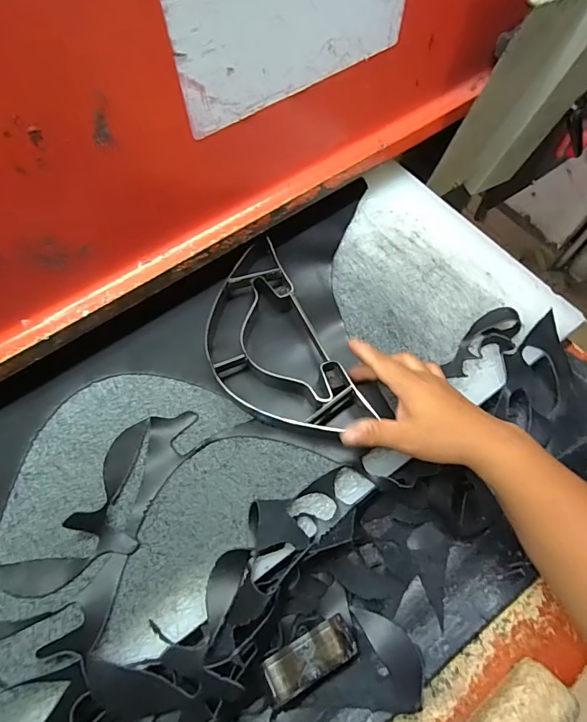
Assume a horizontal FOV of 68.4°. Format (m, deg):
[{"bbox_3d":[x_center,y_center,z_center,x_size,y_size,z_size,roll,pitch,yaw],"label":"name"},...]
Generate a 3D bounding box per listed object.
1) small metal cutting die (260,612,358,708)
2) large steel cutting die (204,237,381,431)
[{"bbox_3d":[0.014,0.253,0.370,0.077,0.029,0.035,-25,66,-10],"label":"small metal cutting die"},{"bbox_3d":[-0.031,-0.021,0.464,0.119,0.056,0.253,-24,68,-13],"label":"large steel cutting die"}]

